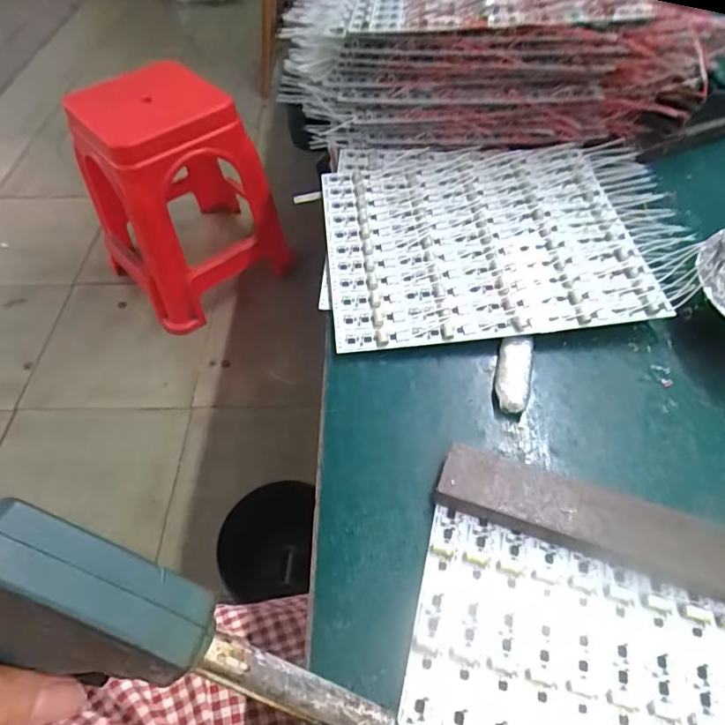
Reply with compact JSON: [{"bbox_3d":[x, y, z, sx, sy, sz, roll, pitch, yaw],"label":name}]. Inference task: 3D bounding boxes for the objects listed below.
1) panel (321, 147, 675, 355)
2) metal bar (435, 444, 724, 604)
[{"bbox_3d":[0.083,-0.106,0.411,0.220,0.029,0.208,-4,54,-4],"label":"panel"},{"bbox_3d":[0.139,0.088,0.276,0.196,0.020,0.037,18,55,12],"label":"metal bar"}]

